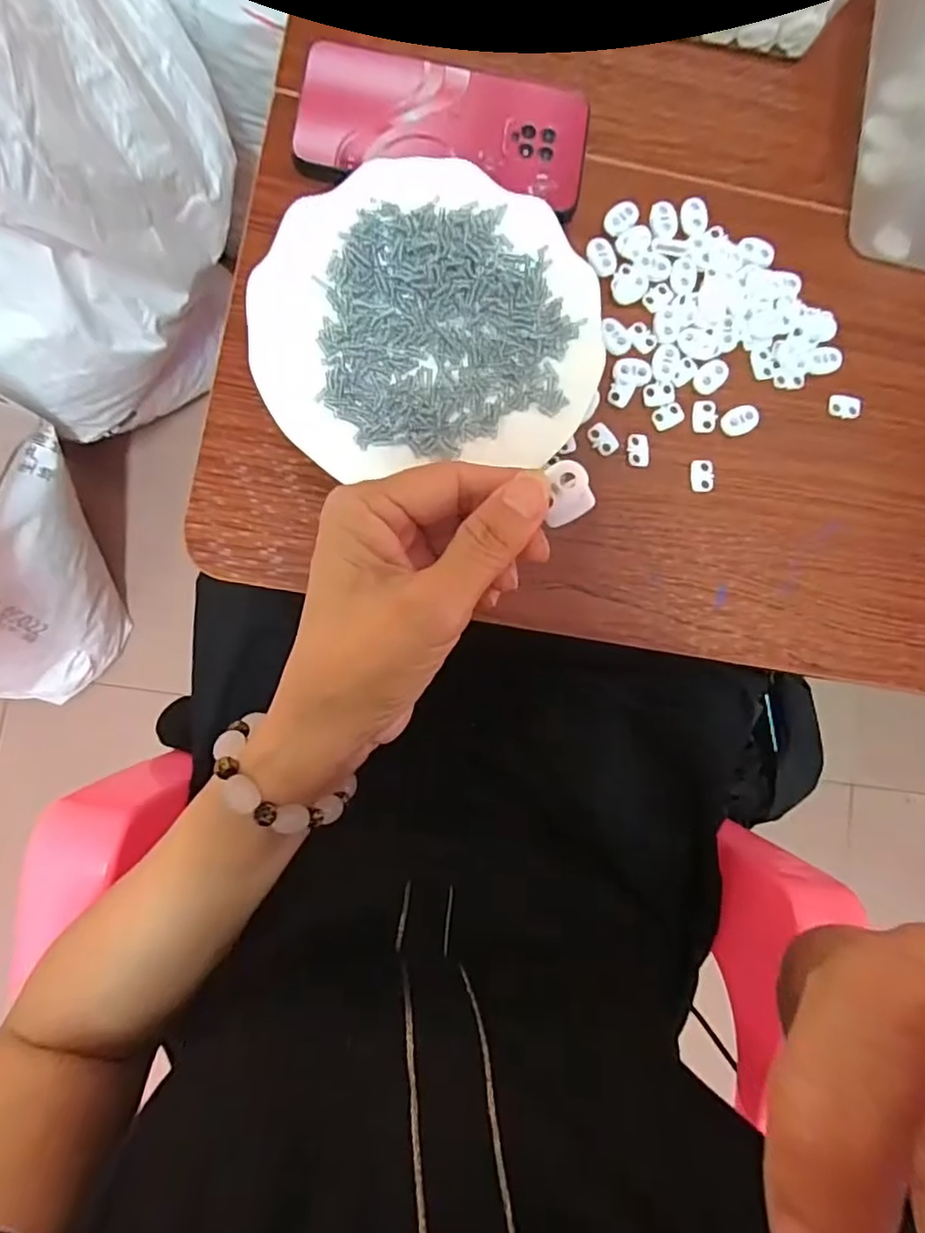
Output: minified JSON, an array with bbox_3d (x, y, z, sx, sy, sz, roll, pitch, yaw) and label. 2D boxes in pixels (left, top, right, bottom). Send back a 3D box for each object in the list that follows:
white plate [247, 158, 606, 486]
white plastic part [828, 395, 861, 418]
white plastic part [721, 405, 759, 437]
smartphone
[{"bbox_3d":[-0.019,-0.164,0.332,0.182,0.031,0.168,0,86,-5],"label":"white plate"},{"bbox_3d":[0.229,-0.126,0.360,0.018,0.004,0.013,8,85,-4],"label":"white plastic part"},{"bbox_3d":[0.163,-0.114,0.352,0.021,0.006,0.016,-23,88,-6],"label":"white plastic part"},{"bbox_3d":[-0.010,-0.283,0.348,0.163,0.012,0.076,8,85,-4],"label":"smartphone"}]

